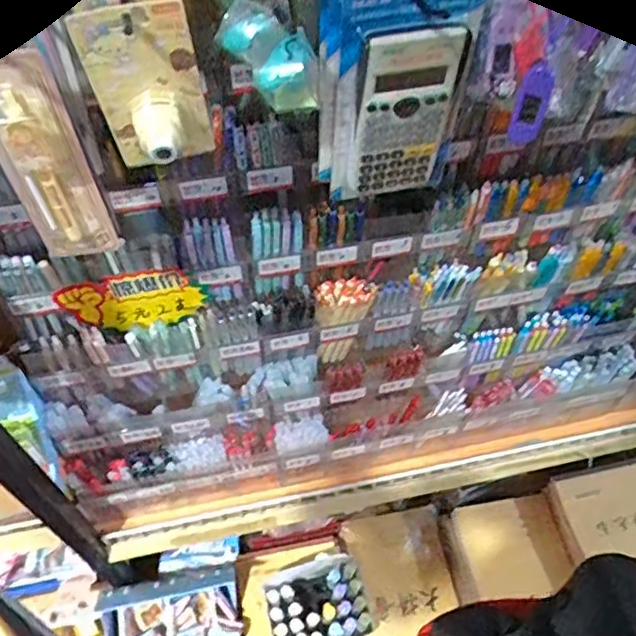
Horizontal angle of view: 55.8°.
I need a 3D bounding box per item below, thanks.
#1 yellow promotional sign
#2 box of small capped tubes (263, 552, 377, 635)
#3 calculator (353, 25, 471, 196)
[{"bbox_3d":[-0.214,-0.021,0.717,0.163,0.090,0.011,-12,49,-7],"label":"yellow promotional sign"},{"bbox_3d":[0.000,0.478,1.001,0.173,0.085,0.130,-13,55,-10],"label":"box of small capped tubes"},{"bbox_3d":[0.069,-0.155,0.473,0.075,0.145,0.013,-10,54,-8],"label":"calculator"}]

